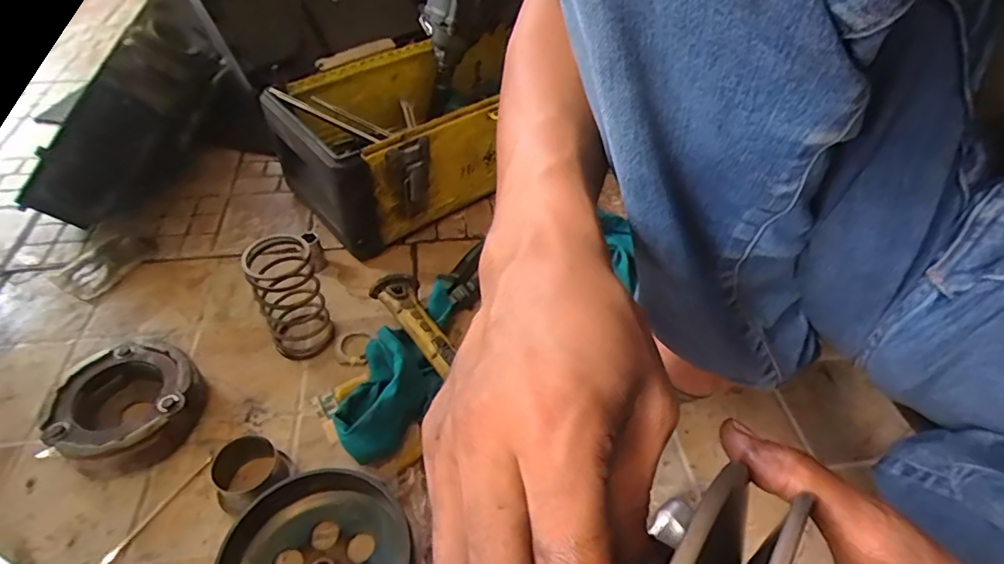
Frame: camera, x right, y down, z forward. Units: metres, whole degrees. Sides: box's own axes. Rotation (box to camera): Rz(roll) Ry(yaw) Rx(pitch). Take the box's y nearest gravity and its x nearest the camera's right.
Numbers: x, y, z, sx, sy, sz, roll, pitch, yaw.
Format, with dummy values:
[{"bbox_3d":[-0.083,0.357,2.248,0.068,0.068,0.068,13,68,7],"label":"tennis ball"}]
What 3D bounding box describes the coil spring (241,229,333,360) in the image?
[{"bbox_3d":[-0.179,0.013,0.466,0.050,0.105,0.049,-23,51,-21],"label":"coil spring"}]

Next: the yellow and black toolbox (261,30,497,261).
[{"bbox_3d":[-0.128,-0.156,0.613,0.219,0.129,0.201,-34,56,-29],"label":"yellow and black toolbox"}]

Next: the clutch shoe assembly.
[{"bbox_3d":[-0.288,0.098,0.425,0.098,0.042,0.099,1,47,-1],"label":"clutch shoe assembly"}]

